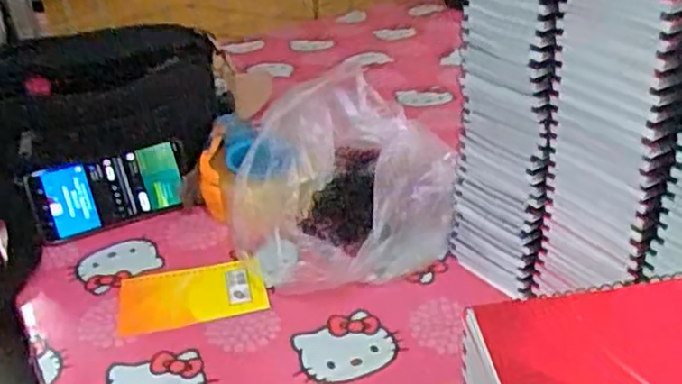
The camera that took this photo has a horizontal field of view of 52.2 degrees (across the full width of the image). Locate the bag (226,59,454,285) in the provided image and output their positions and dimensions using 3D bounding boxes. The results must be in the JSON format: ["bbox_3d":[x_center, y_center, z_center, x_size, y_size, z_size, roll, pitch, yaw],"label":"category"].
[{"bbox_3d":[-0.003,-0.021,0.729,0.229,0.103,0.265,-10,31,-9],"label":"bag"}]

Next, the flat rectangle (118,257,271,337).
[{"bbox_3d":[-0.137,0.095,0.643,0.130,0.007,0.077,-11,36,-8],"label":"flat rectangle"}]

